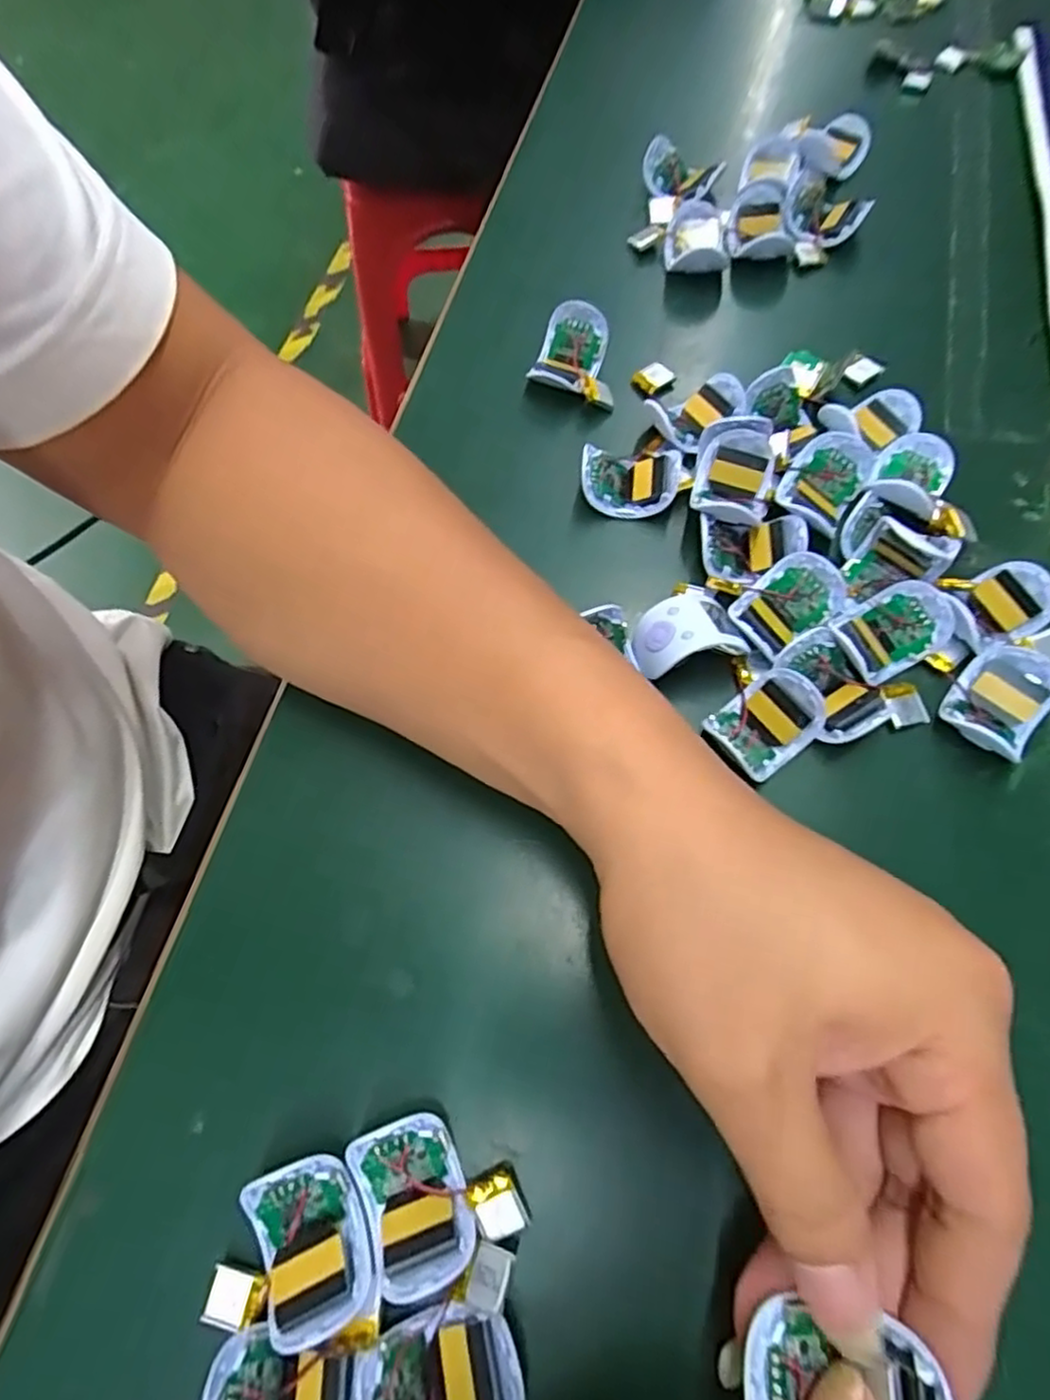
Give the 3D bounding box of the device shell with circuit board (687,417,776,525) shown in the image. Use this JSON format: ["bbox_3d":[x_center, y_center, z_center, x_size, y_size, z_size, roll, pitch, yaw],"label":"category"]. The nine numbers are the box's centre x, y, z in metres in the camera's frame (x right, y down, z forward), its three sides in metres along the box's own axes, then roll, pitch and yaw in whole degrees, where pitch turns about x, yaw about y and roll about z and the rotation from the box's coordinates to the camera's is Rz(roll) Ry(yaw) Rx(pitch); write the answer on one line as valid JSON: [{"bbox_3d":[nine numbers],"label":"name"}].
[{"bbox_3d":[0.086,-0.093,0.286,0.032,0.021,0.045,11,68,6],"label":"device shell with circuit board"}]

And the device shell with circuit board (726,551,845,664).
[{"bbox_3d":[0.100,-0.038,0.265,0.040,0.013,0.029,-39,72,-14],"label":"device shell with circuit board"}]

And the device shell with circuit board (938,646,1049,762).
[{"bbox_3d":[0.173,0.001,0.253,0.029,0.015,0.041,40,73,16],"label":"device shell with circuit board"}]

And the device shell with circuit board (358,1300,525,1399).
[{"bbox_3d":[-0.021,0.182,0.184,0.040,0.020,0.029,-14,68,-4],"label":"device shell with circuit board"}]

